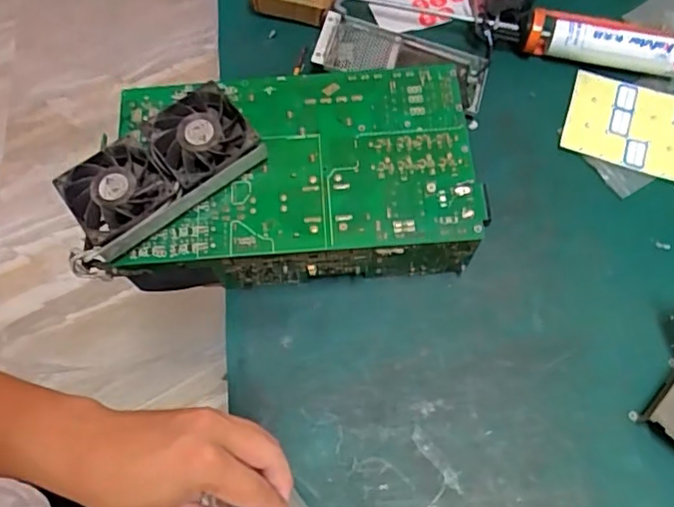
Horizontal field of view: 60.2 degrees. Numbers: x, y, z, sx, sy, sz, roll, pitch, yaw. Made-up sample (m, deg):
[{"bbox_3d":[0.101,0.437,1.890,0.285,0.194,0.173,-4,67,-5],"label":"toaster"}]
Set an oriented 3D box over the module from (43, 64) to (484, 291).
[{"bbox_3d":[-0.061,-0.085,0.652,0.405,0.148,0.206,-4,69,-1],"label":"module"}]

